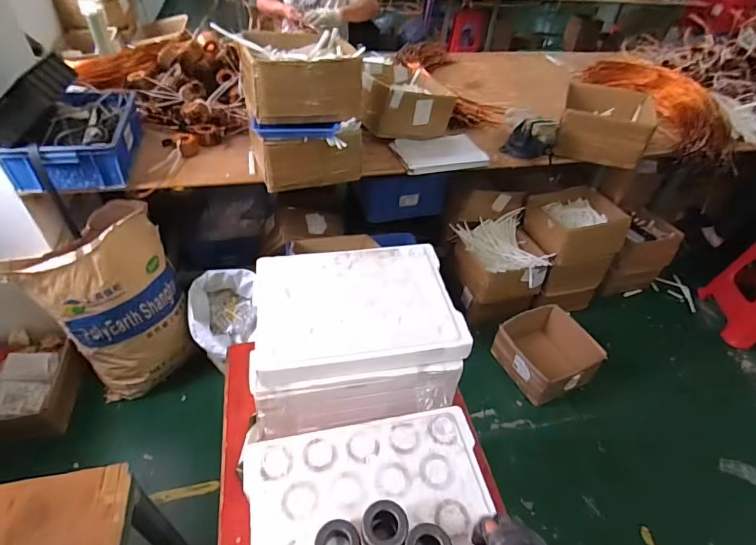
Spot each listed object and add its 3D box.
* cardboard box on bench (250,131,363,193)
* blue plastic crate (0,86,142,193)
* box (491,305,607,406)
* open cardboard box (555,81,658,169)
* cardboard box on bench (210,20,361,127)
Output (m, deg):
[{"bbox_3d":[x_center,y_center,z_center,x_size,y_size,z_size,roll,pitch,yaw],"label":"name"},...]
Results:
[{"bbox_3d":[-0.236,-0.401,1.409,0.327,0.166,0.237,-10,46,-16],"label":"cardboard box on bench"},{"bbox_3d":[-0.956,-0.439,1.384,0.310,0.177,0.433,-5,45,-11],"label":"blue plastic crate"},{"bbox_3d":[0.707,0.347,1.820,0.346,0.181,0.347,-21,50,-25],"label":"box"},{"bbox_3d":[0.880,-0.575,1.688,0.310,0.209,0.276,19,46,13],"label":"open cardboard box"},{"bbox_3d":[-0.238,-0.604,1.312,0.350,0.191,0.257,-14,48,-19],"label":"cardboard box on bench"}]

